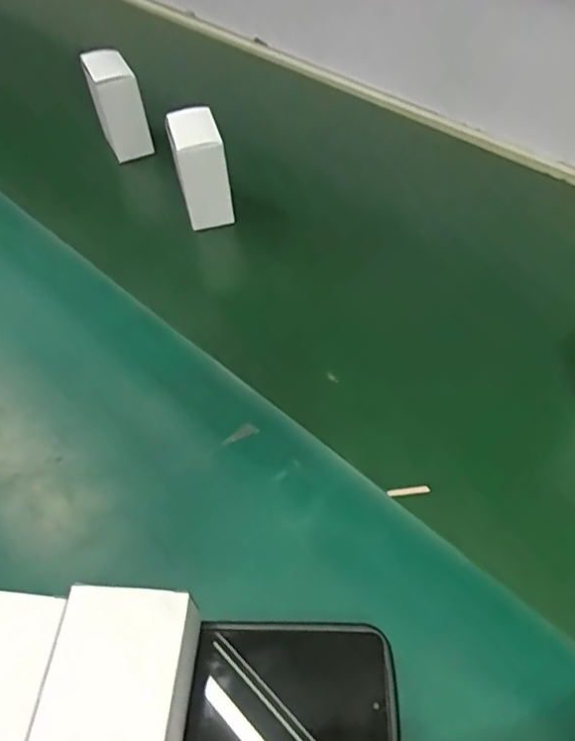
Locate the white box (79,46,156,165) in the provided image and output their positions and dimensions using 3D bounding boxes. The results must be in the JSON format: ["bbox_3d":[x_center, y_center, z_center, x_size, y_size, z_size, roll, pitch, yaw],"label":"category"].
[{"bbox_3d":[-0.183,-0.285,0.634,0.048,0.096,0.060,-20,55,-9],"label":"white box"}]

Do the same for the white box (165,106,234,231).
[{"bbox_3d":[-0.081,-0.191,0.554,0.047,0.095,0.062,-12,54,-4],"label":"white box"}]

